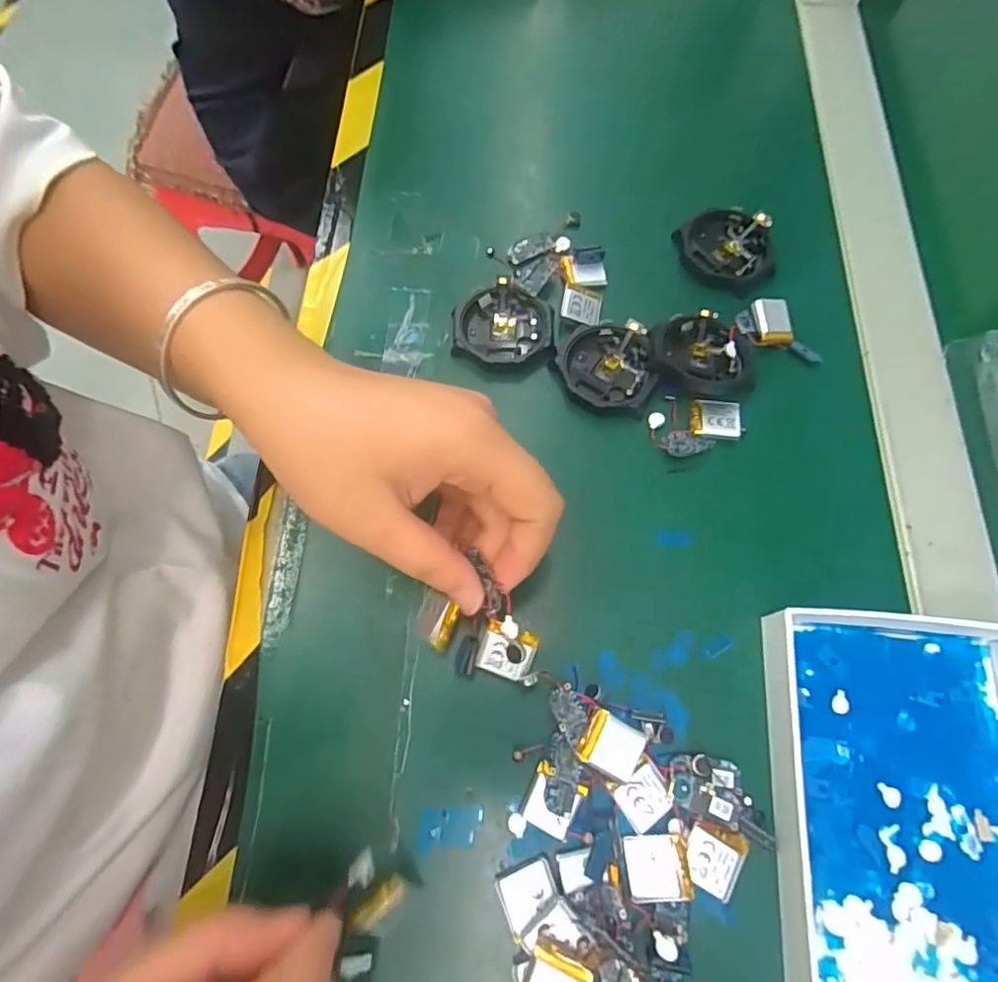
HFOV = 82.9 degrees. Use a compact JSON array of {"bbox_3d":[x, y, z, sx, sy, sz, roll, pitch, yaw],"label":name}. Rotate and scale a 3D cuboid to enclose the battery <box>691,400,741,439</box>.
[{"bbox_3d":[0.107,-0.036,0.279,0.023,0.007,0.020,6,70,3],"label":"battery"}]

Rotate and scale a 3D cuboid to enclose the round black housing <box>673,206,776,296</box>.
[{"bbox_3d":[0.128,-0.136,0.315,0.054,0.015,0.044,38,75,13],"label":"round black housing"}]

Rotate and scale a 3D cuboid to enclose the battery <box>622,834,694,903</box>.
[{"bbox_3d":[0.060,0.143,0.213,0.024,0.004,0.022,-1,70,1],"label":"battery"}]

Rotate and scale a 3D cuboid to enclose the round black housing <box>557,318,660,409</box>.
[{"bbox_3d":[0.055,-0.065,0.290,0.048,0.012,0.046,0,70,1],"label":"round black housing"}]

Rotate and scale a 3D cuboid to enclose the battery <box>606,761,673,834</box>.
[{"bbox_3d":[0.057,0.120,0.223,0.020,0.004,0.019,-33,73,-10],"label":"battery"}]

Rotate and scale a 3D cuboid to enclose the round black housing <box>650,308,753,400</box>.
[{"bbox_3d":[0.102,-0.069,0.288,0.047,0.013,0.050,0,70,1],"label":"round black housing"}]

